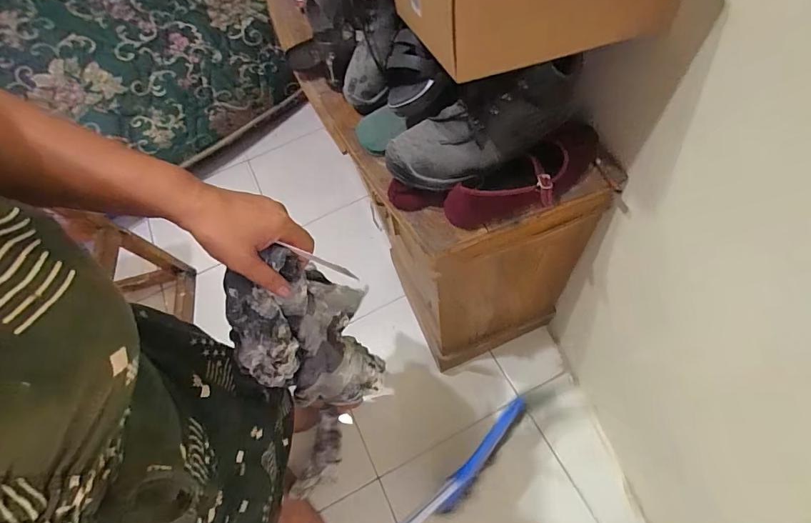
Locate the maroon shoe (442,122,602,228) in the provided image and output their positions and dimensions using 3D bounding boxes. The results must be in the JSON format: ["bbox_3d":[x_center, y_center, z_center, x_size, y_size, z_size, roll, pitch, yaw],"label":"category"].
[{"bbox_3d":[0.163,-0.112,0.576,0.223,0.089,0.062,-28,58,10],"label":"maroon shoe"}]

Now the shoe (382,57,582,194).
[{"bbox_3d":[0.101,-0.176,0.548,0.260,0.089,0.093,-25,57,14],"label":"shoe"}]

